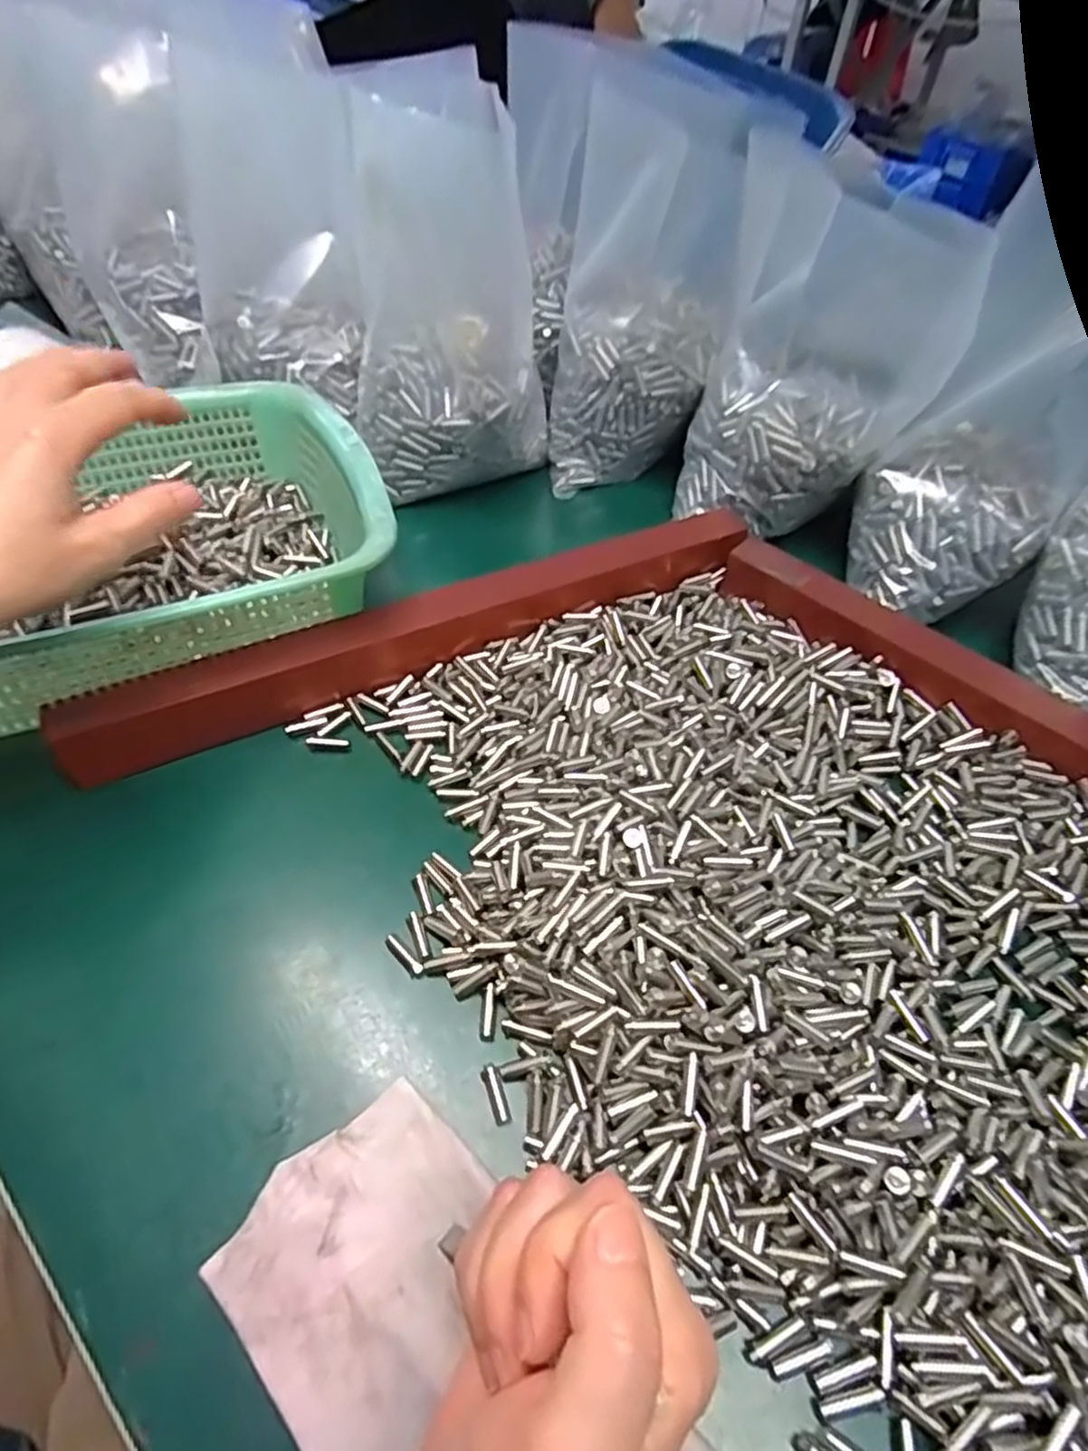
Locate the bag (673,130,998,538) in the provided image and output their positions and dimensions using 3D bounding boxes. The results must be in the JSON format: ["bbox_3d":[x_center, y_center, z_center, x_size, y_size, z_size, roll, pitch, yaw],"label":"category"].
[{"bbox_3d":[0.161,-0.217,0.441,0.129,0.174,0.095,6,53,2],"label":"bag"}]

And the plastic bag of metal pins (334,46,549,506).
[{"bbox_3d":[-0.063,-0.261,0.469,0.122,0.200,0.098,-1,53,-3],"label":"plastic bag of metal pins"}]

